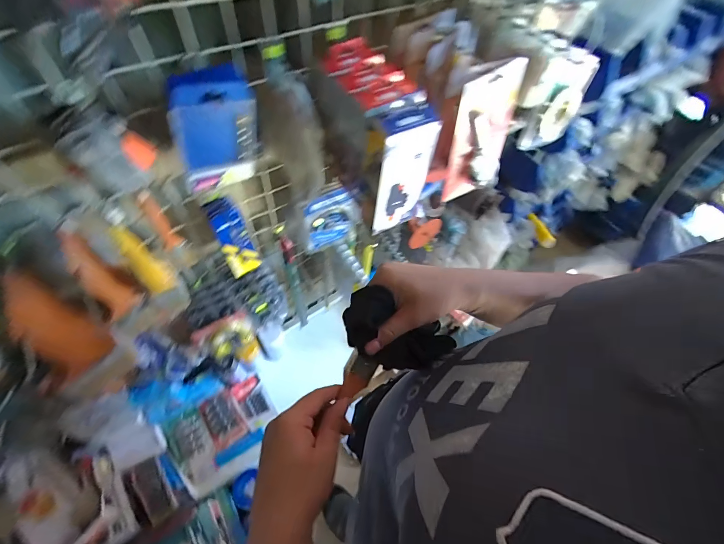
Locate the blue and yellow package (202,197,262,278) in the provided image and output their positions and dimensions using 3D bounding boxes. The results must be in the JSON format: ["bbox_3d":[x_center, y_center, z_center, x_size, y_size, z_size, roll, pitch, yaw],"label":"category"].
[{"bbox_3d":[-0.237,-0.063,0.619,0.055,0.159,0.050,-23,61,-18],"label":"blue and yellow package"}]

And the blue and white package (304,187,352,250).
[{"bbox_3d":[-0.070,-0.112,0.723,0.105,0.167,0.015,-21,61,-17],"label":"blue and white package"}]

